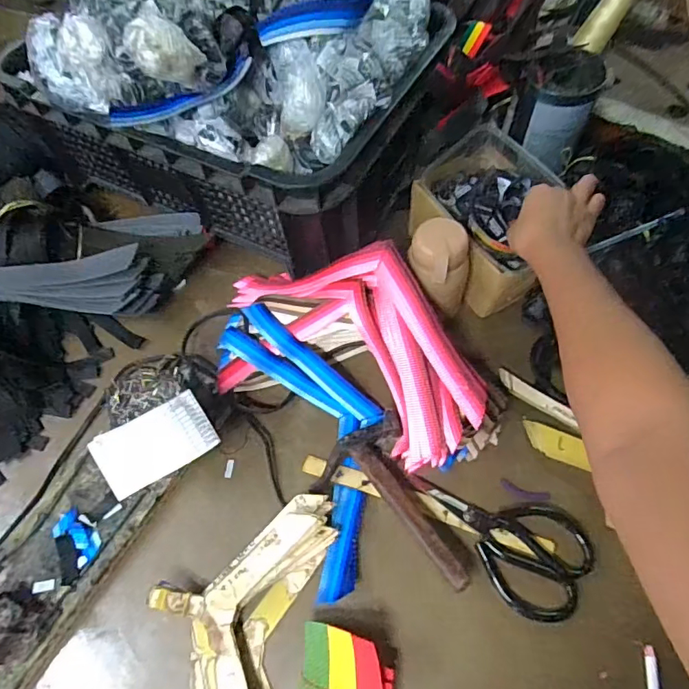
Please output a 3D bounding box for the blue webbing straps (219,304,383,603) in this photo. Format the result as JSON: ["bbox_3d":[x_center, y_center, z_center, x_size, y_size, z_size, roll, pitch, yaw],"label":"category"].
[{"bbox_3d":[-0.028,0.087,0.542,0.135,0.050,0.314,-26,64,-10],"label":"blue webbing straps"}]

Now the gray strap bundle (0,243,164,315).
[{"bbox_3d":[-0.328,-0.073,0.584,0.208,0.044,0.074,-3,61,-16],"label":"gray strap bundle"}]

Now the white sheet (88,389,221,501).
[{"bbox_3d":[-0.175,0.092,0.464,0.100,0.009,0.061,-29,96,-18],"label":"white sheet"}]

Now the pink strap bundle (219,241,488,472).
[{"bbox_3d":[0.000,-0.011,0.549,0.322,0.092,0.182,19,65,12],"label":"pink strap bundle"}]

